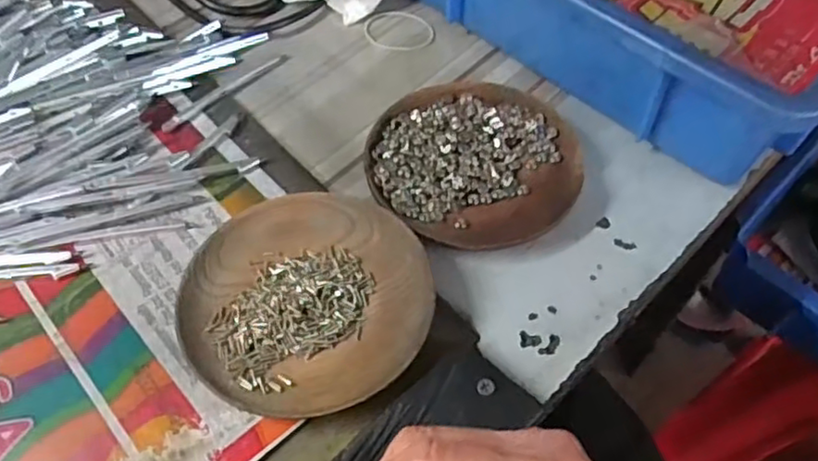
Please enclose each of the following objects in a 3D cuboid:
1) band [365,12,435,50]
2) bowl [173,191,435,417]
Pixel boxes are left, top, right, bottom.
[{"bbox_3d":[-0.006,-0.136,0.441,0.049,0.004,0.036,20,57,13],"label":"band"},{"bbox_3d":[-0.048,0.032,0.310,0.111,0.019,0.116,1,56,-1],"label":"bowl"}]

